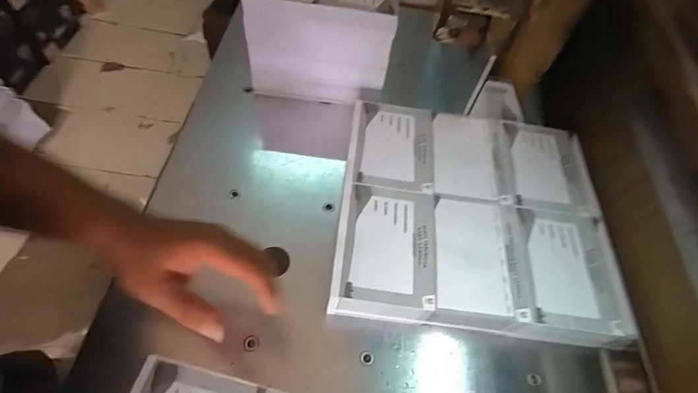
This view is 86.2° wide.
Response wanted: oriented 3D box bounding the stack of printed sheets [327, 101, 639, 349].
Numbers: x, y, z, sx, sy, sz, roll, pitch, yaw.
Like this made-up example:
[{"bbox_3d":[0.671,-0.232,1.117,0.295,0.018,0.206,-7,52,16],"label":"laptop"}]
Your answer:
[{"bbox_3d":[0.166,0.018,0.503,0.384,0.060,0.307,9,58,-3],"label":"stack of printed sheets"}]

